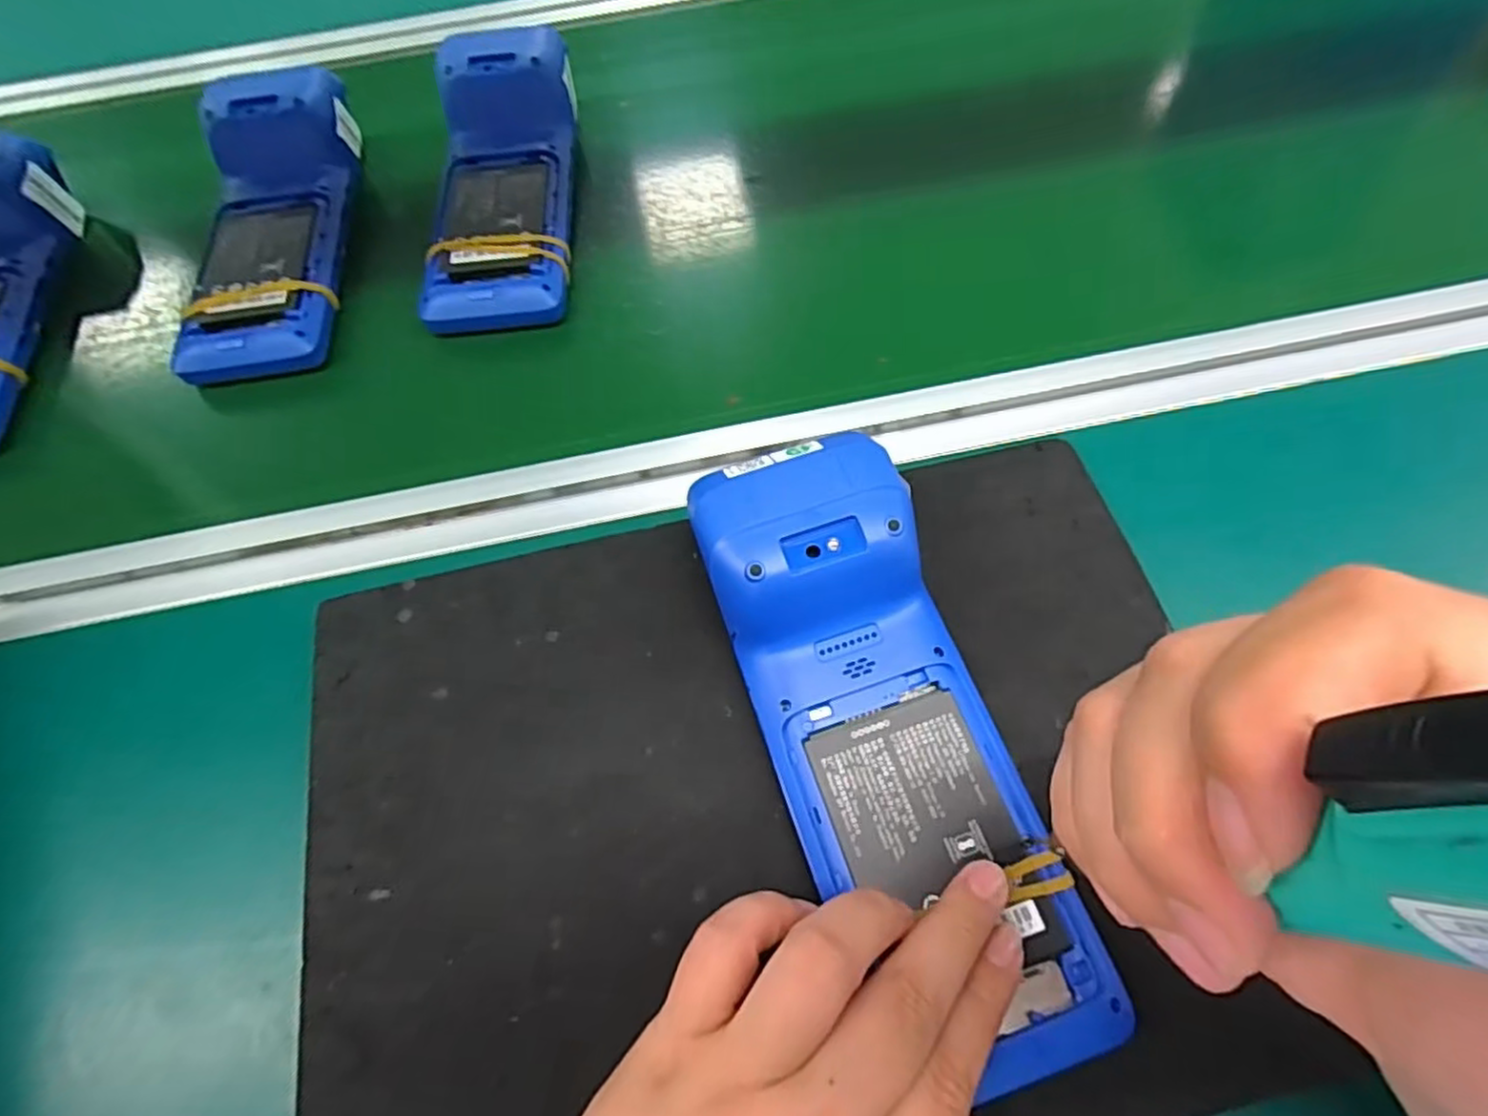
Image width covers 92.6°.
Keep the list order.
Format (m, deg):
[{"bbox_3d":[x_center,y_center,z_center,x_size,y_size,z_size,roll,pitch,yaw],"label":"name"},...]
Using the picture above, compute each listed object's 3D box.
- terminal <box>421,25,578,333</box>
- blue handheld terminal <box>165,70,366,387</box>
[{"bbox_3d":[-0.148,-0.234,0.428,0.087,0.046,0.225,-4,64,1],"label":"terminal"},{"bbox_3d":[-0.286,-0.206,0.425,0.078,0.045,0.222,-8,64,0],"label":"blue handheld terminal"}]

